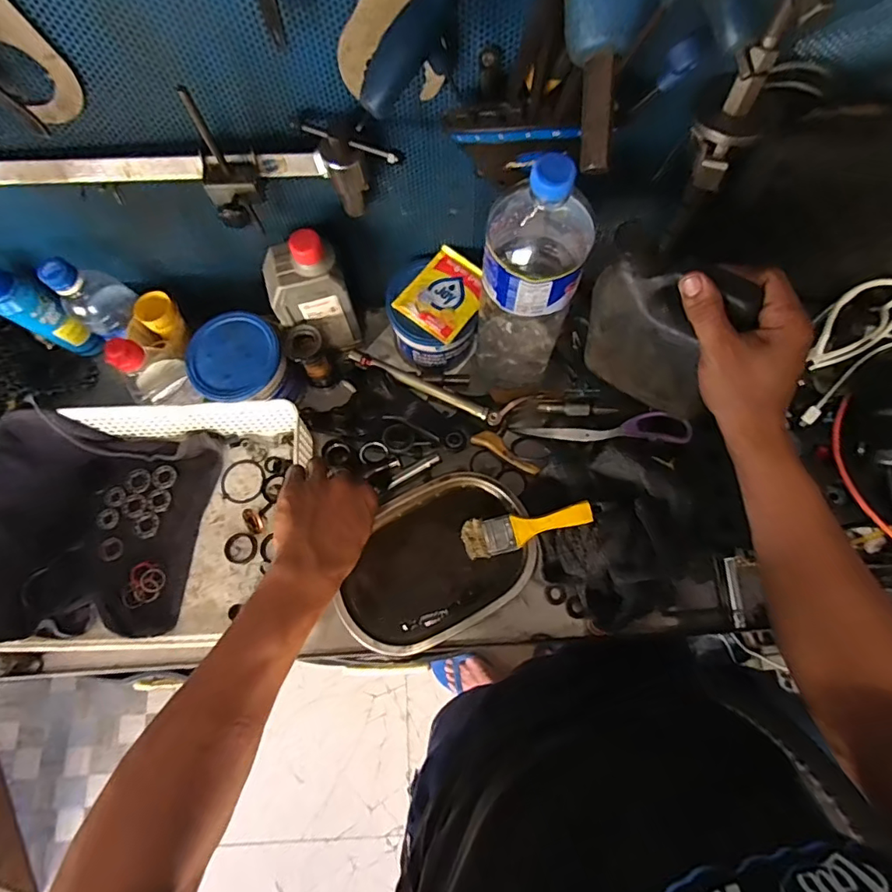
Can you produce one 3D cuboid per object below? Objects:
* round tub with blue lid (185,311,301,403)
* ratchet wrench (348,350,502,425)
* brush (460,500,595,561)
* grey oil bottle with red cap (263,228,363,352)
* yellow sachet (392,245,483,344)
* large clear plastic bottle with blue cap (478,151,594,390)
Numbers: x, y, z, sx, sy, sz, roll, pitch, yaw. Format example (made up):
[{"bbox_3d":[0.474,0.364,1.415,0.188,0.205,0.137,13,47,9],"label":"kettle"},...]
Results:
[{"bbox_3d":[-0.230,-0.089,0.585,0.102,0.075,0.104,-25,74,-6],"label":"round tub with blue lid"},{"bbox_3d":[-0.025,-0.071,0.613,0.193,0.023,0.015,24,75,8],"label":"ratchet wrench"},{"bbox_3d":[0.087,0.088,0.556,0.141,0.012,0.041,-17,72,14],"label":"brush"},{"bbox_3d":[-0.148,-0.161,0.567,0.082,0.168,0.061,-15,73,-3],"label":"grey oil bottle with red cap"},{"bbox_3d":[-0.001,-0.169,0.569,0.080,0.009,0.094,37,77,12],"label":"yellow sachet"},{"bbox_3d":[0.080,-0.153,0.498,0.085,0.297,0.090,13,74,5],"label":"large clear plastic bottle with blue cap"}]

